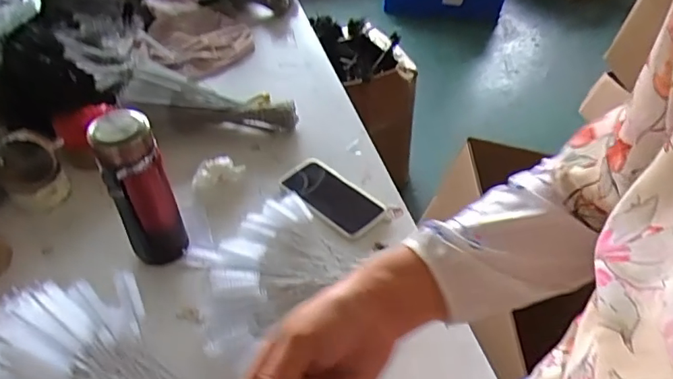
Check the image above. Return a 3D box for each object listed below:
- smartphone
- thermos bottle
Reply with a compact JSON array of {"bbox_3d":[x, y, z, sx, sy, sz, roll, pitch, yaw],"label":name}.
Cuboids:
[{"bbox_3d":[-0.009,0.008,0.804,0.163,0.013,0.082,36,56,26],"label":"smartphone"},{"bbox_3d":[-0.234,0.016,0.660,0.065,0.225,0.074,-16,46,-12],"label":"thermos bottle"}]

